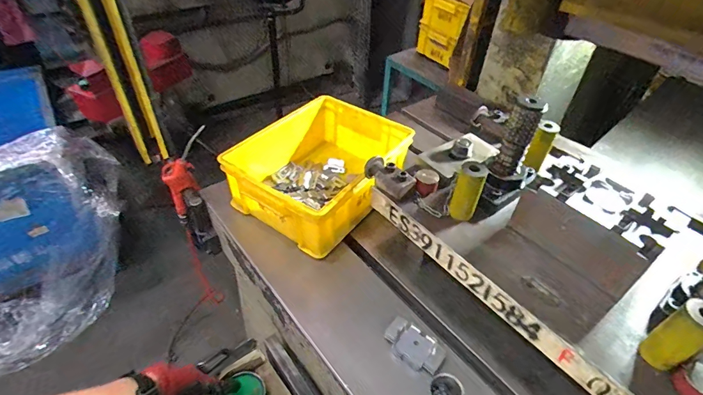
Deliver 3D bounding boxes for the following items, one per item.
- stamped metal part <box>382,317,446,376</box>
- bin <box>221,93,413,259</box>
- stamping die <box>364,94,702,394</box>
[{"bbox_3d":[0.095,0.228,0.587,0.090,0.009,0.053,34,62,21],"label":"stamped metal part"},{"bbox_3d":[-0.062,-0.063,0.829,0.267,0.130,0.342,25,47,23],"label":"bin"},{"bbox_3d":[0.337,0.036,0.556,0.308,0.198,0.623,-27,50,-29],"label":"stamping die"}]

